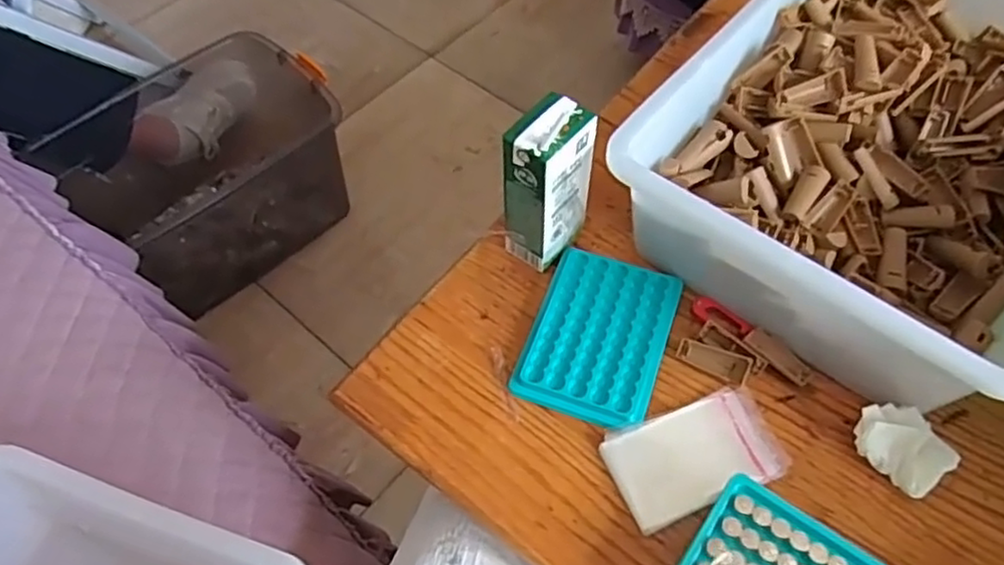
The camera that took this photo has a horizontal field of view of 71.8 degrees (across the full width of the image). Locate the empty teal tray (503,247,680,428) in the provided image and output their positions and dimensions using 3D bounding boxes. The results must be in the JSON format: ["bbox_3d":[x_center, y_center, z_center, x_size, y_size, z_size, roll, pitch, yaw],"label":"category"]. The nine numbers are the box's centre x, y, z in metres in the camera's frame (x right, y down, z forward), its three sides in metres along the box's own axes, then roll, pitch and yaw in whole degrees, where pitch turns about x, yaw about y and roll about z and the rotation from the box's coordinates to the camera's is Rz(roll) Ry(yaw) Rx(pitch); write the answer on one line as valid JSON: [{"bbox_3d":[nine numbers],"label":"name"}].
[{"bbox_3d":[0.070,0.037,0.504,0.094,0.012,0.127,17,60,13],"label":"empty teal tray"}]

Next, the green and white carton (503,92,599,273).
[{"bbox_3d":[0.034,-0.069,0.500,0.040,0.131,0.056,39,66,23],"label":"green and white carton"}]

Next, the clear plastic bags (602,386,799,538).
[{"bbox_3d":[0.128,0.114,0.461,0.112,0.007,0.066,-19,59,-10],"label":"clear plastic bags"}]

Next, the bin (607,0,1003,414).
[{"bbox_3d":[0.294,-0.105,0.527,0.281,0.104,0.369,36,65,22],"label":"bin"}]

